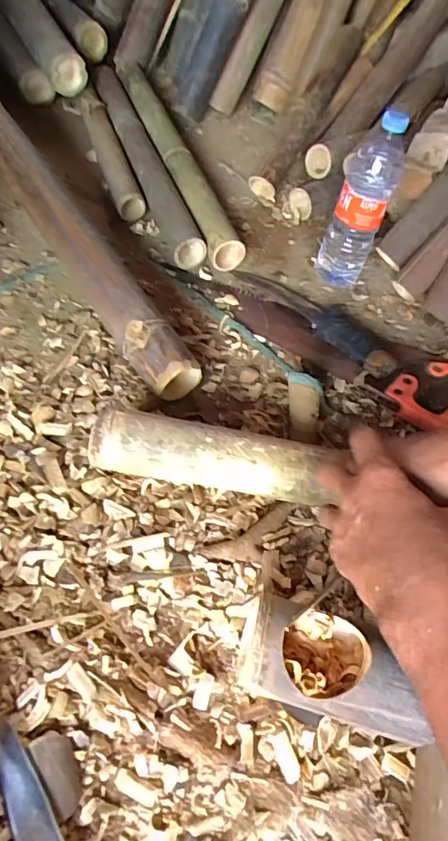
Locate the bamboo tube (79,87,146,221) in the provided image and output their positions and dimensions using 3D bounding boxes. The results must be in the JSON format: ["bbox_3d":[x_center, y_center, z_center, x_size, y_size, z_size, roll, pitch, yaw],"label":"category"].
[{"bbox_3d":[-0.217,-0.509,0.922,0.048,0.051,0.416,-14,57,-14],"label":"bamboo tube"}]

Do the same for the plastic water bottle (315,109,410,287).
[{"bbox_3d":[0.193,-0.303,0.703,0.077,0.231,0.064,19,55,8],"label":"plastic water bottle"}]

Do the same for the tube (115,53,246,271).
[{"bbox_3d":[-0.108,-0.512,0.928,0.051,0.063,0.653,-15,57,-15],"label":"tube"}]

